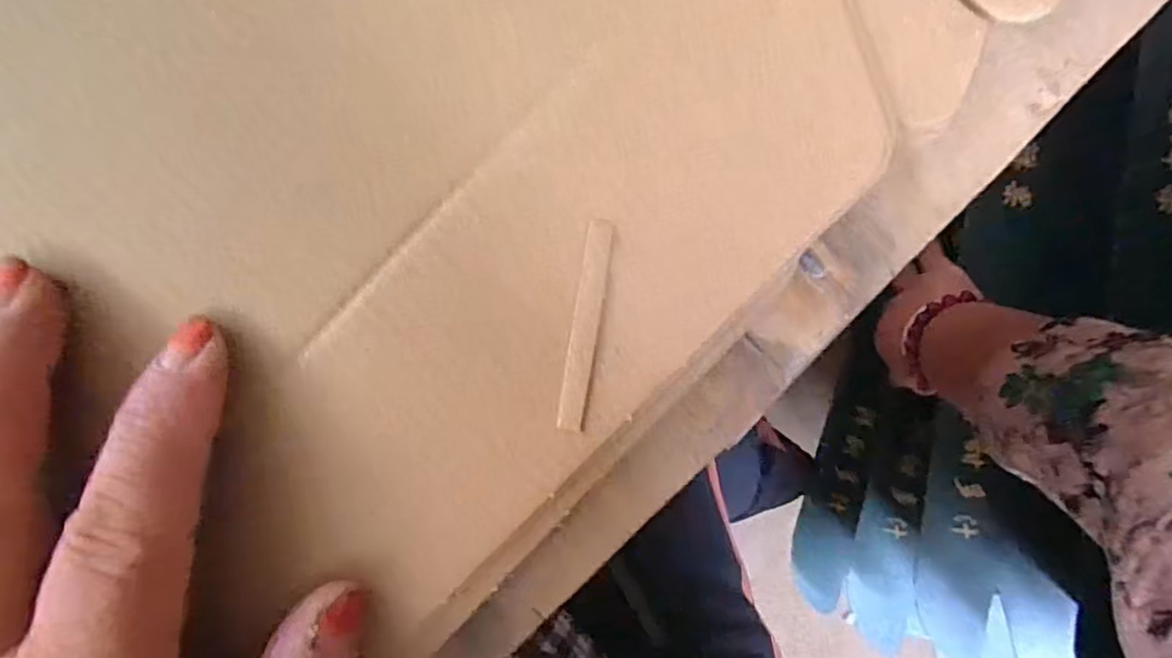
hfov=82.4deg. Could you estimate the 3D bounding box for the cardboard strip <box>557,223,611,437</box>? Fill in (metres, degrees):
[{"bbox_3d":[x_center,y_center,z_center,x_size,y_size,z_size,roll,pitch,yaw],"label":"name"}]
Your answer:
[{"bbox_3d":[0.000,0.000,0.148,0.006,0.004,0.047,8,96,-7],"label":"cardboard strip"}]

